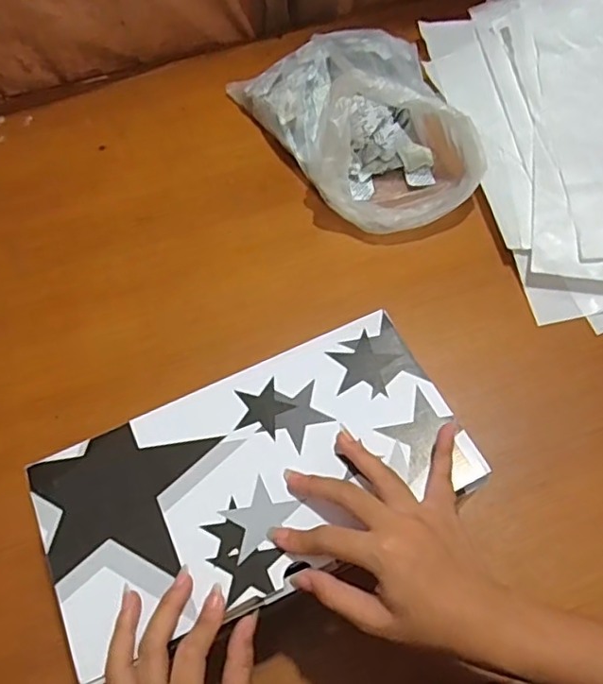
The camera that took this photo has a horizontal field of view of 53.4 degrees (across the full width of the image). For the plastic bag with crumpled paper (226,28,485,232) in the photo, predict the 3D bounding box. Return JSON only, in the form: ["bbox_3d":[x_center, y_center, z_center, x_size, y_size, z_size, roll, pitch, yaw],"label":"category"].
[{"bbox_3d":[0.072,-0.248,0.631,0.195,0.101,0.271,-27,66,-10],"label":"plastic bag with crumpled paper"}]

